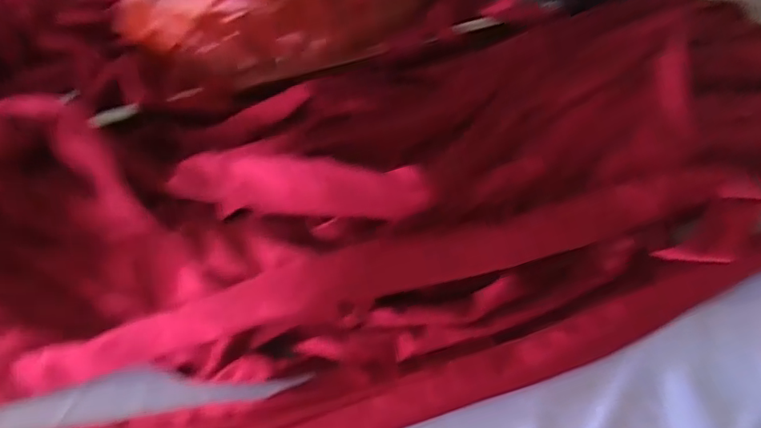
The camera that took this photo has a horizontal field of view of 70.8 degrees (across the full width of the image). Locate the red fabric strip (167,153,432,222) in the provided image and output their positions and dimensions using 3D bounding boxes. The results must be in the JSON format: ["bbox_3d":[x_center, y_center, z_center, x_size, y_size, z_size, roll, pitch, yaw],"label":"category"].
[{"bbox_3d":[-0.057,-0.019,0.358,0.175,0.033,0.037,8,50,11],"label":"red fabric strip"}]

